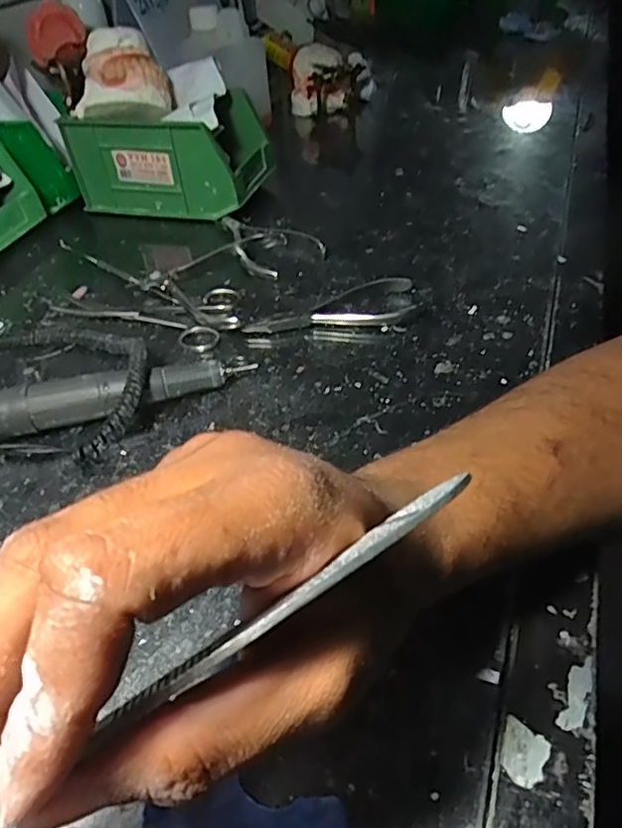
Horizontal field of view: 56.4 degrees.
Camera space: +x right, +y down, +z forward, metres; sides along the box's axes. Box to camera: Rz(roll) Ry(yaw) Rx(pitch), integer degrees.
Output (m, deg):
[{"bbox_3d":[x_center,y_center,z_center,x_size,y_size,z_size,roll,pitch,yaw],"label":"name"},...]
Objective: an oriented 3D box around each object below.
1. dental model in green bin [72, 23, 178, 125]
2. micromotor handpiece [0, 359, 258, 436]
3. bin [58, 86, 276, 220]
[{"bbox_3d":[-0.168,-0.298,0.510,0.082,0.057,0.062,-3,43,3],"label":"dental model in green bin"},{"bbox_3d":[-0.116,-0.011,0.345,0.161,0.030,0.020,-13,44,-8],"label":"micromotor handpiece"},{"bbox_3d":[-0.130,-0.254,0.563,0.167,0.083,0.103,12,46,18],"label":"bin"}]

